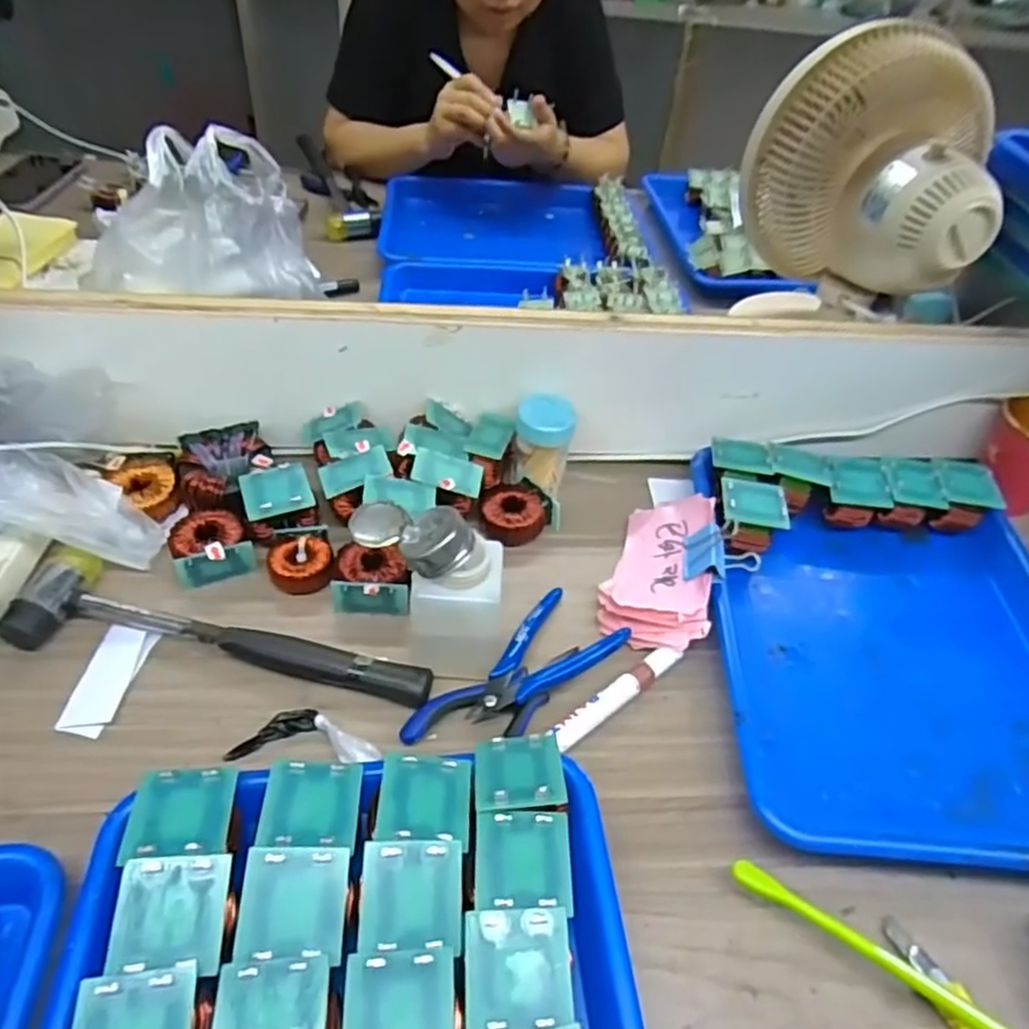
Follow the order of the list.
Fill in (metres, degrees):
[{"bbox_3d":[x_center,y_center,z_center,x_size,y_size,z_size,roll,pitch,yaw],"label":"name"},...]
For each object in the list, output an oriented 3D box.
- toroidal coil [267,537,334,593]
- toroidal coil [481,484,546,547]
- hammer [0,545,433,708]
[{"bbox_3d":[-0.146,0.033,0.489,0.043,0.014,0.041,3,45,-3],"label":"toroidal coil"},{"bbox_3d":[-0.001,0.000,0.537,0.047,0.018,0.046,3,45,-3],"label":"toroidal coil"},{"bbox_3d":[-0.179,0.070,0.450,0.259,0.027,0.064,8,45,2],"label":"hammer"}]

